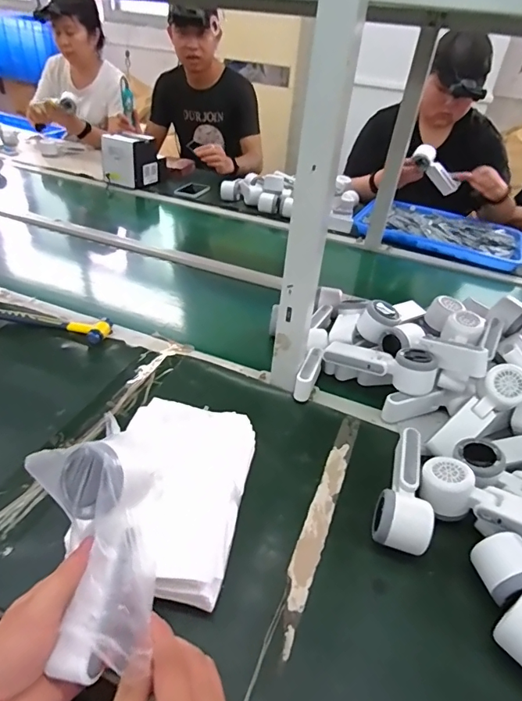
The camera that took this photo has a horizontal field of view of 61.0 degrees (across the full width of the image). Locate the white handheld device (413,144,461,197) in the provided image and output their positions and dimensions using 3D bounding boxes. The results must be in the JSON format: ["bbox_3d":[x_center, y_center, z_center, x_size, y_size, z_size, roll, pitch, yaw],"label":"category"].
[{"bbox_3d":[0.516,-0.528,1.303,0.171,0.059,0.051,42,33,-17],"label":"white handheld device"}]

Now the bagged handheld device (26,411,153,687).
[{"bbox_3d":[-0.123,0.142,0.323,0.070,0.040,0.165,-11,66,-22],"label":"bagged handheld device"}]

